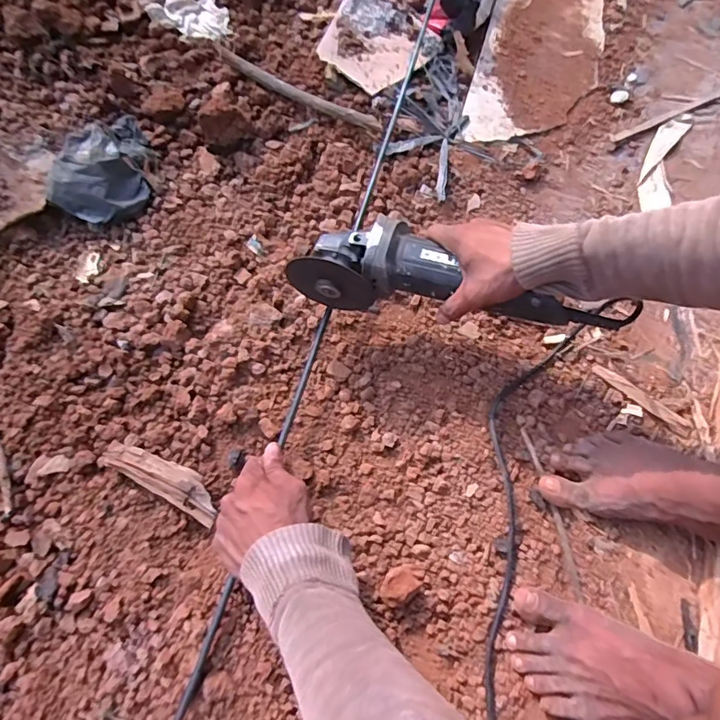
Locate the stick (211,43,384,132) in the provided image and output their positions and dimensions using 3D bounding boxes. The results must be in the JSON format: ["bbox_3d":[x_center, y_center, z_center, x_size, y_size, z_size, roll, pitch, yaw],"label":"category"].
[{"bbox_3d":[-0.095,-0.396,0.733,0.287,0.024,0.018,31,73,10],"label":"stick"}]

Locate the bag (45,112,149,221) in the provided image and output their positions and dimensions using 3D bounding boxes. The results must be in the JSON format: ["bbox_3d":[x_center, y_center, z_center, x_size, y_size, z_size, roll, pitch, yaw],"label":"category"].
[{"bbox_3d":[-0.330,-0.258,0.666,0.101,0.053,0.158,25,71,7],"label":"bag"}]

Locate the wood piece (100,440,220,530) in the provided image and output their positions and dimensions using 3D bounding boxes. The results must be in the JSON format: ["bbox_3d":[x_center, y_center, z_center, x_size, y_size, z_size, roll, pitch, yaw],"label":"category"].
[{"bbox_3d":[-0.215,0.126,0.546,0.142,0.022,0.040,27,73,9],"label":"wood piece"}]

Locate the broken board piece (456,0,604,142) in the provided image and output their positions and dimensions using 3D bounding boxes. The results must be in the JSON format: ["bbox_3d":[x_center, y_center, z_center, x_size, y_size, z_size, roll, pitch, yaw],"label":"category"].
[{"bbox_3d":[0.284,-0.484,0.793,0.179,0.009,0.391,15,71,5],"label":"broken board piece"}]

